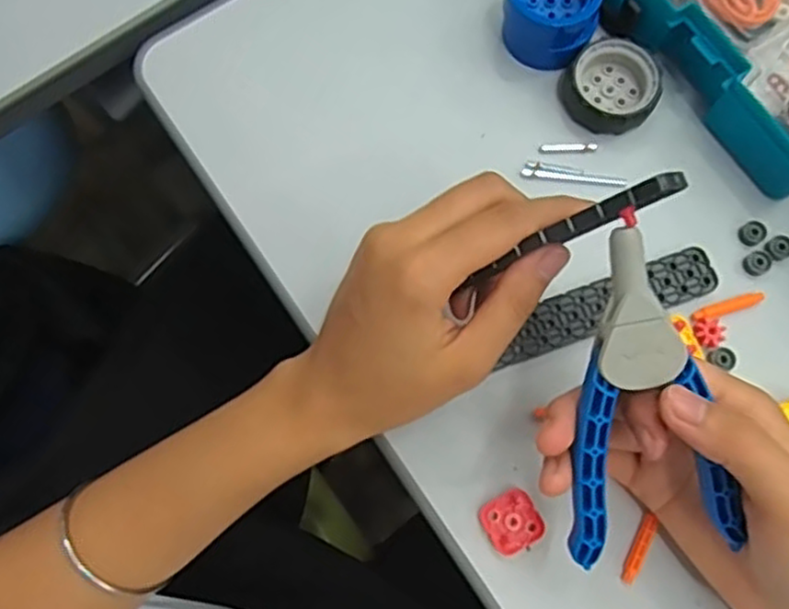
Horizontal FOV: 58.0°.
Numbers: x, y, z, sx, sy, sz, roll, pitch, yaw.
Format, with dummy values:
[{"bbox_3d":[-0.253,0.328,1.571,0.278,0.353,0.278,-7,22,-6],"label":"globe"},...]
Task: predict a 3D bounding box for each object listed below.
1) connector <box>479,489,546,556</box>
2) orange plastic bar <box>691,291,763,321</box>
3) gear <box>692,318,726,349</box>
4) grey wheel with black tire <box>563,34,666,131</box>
[{"bbox_3d":[0.055,0.101,0.331,0.026,0.006,0.025,-31,79,-7],"label":"connector"},{"bbox_3d":[0.168,0.000,0.356,0.038,0.004,0.008,-19,75,-6],"label":"orange plastic bar"},{"bbox_3d":[0.156,0.013,0.351,0.013,0.004,0.014,0,74,-1],"label":"gear"},{"bbox_3d":[0.116,-0.115,0.381,0.048,0.019,0.048,0,77,0],"label":"grey wheel with black tire"}]

